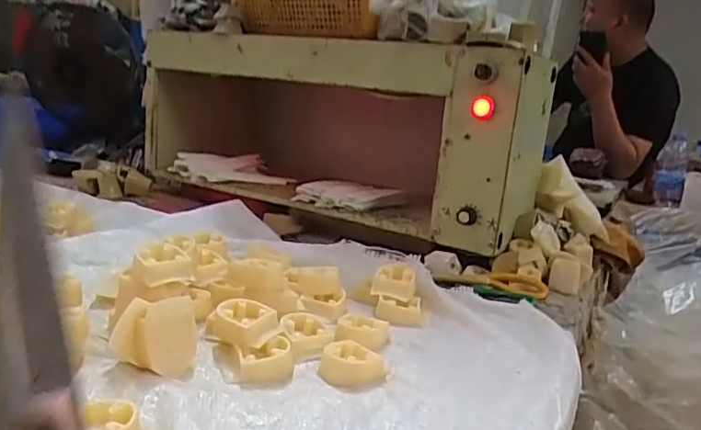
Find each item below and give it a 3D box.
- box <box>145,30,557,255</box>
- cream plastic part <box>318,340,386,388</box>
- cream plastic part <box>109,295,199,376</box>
[{"bbox_3d":[-0.044,-0.161,0.999,0.693,0.268,0.233,13,15,26],"label":"box"},{"bbox_3d":[0.003,0.133,0.523,0.058,0.022,0.054,7,13,2],"label":"cream plastic part"},{"bbox_3d":[-0.165,0.099,0.491,0.066,0.056,0.043,3,13,-15],"label":"cream plastic part"}]

